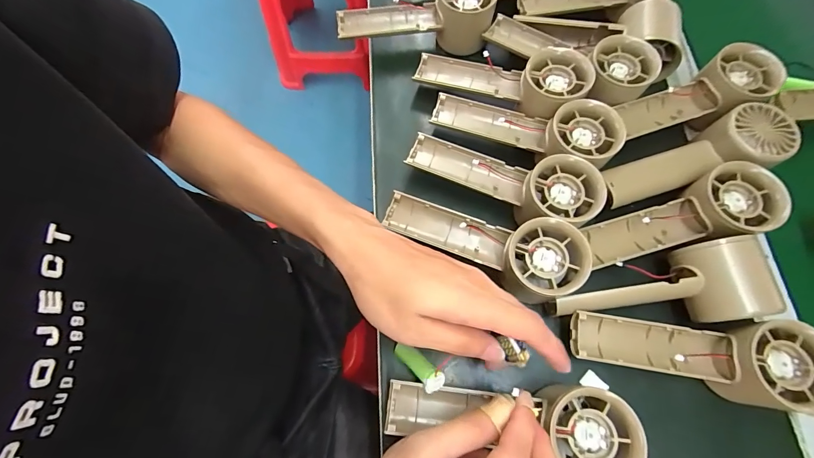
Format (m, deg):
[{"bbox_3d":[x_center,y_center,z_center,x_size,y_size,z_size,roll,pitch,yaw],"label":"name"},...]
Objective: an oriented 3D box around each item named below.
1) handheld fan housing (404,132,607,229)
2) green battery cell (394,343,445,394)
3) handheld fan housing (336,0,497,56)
[{"bbox_3d":[0.078,-0.041,0.309,0.158,0.034,0.053,19,72,21],"label":"handheld fan housing"},{"bbox_3d":[0.007,0.100,0.267,0.015,0.014,0.050,-48,25,-12],"label":"green battery cell"},{"bbox_3d":[0.008,-0.221,0.373,0.155,0.052,0.057,1,71,2],"label":"handheld fan housing"}]

